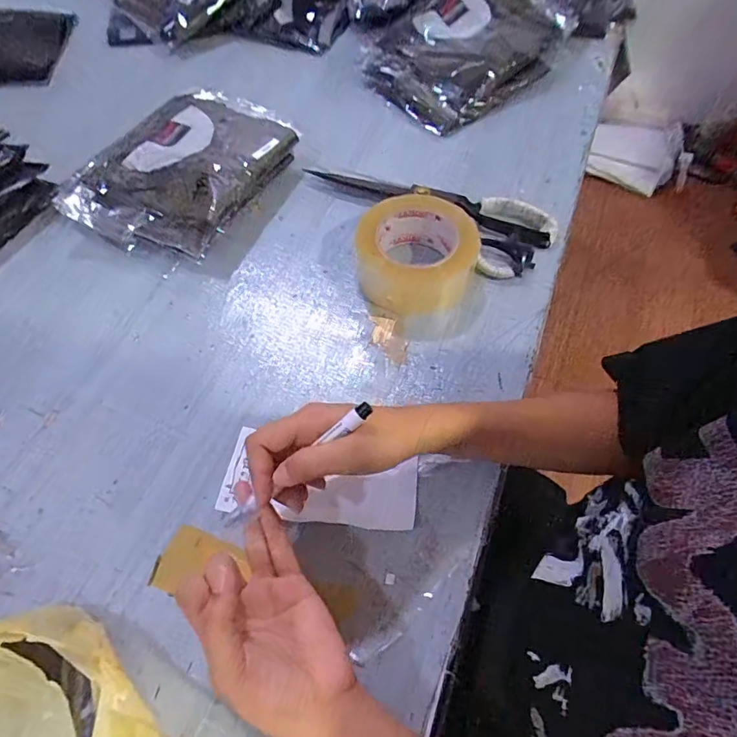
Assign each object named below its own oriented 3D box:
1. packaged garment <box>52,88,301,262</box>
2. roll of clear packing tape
[{"bbox_3d":[-0.210,-0.235,0.560,0.199,0.061,0.251,23,63,14],"label":"packaged garment"},{"bbox_3d":[0.051,-0.120,0.493,0.112,0.053,0.124,22,63,13],"label":"roll of clear packing tape"}]

